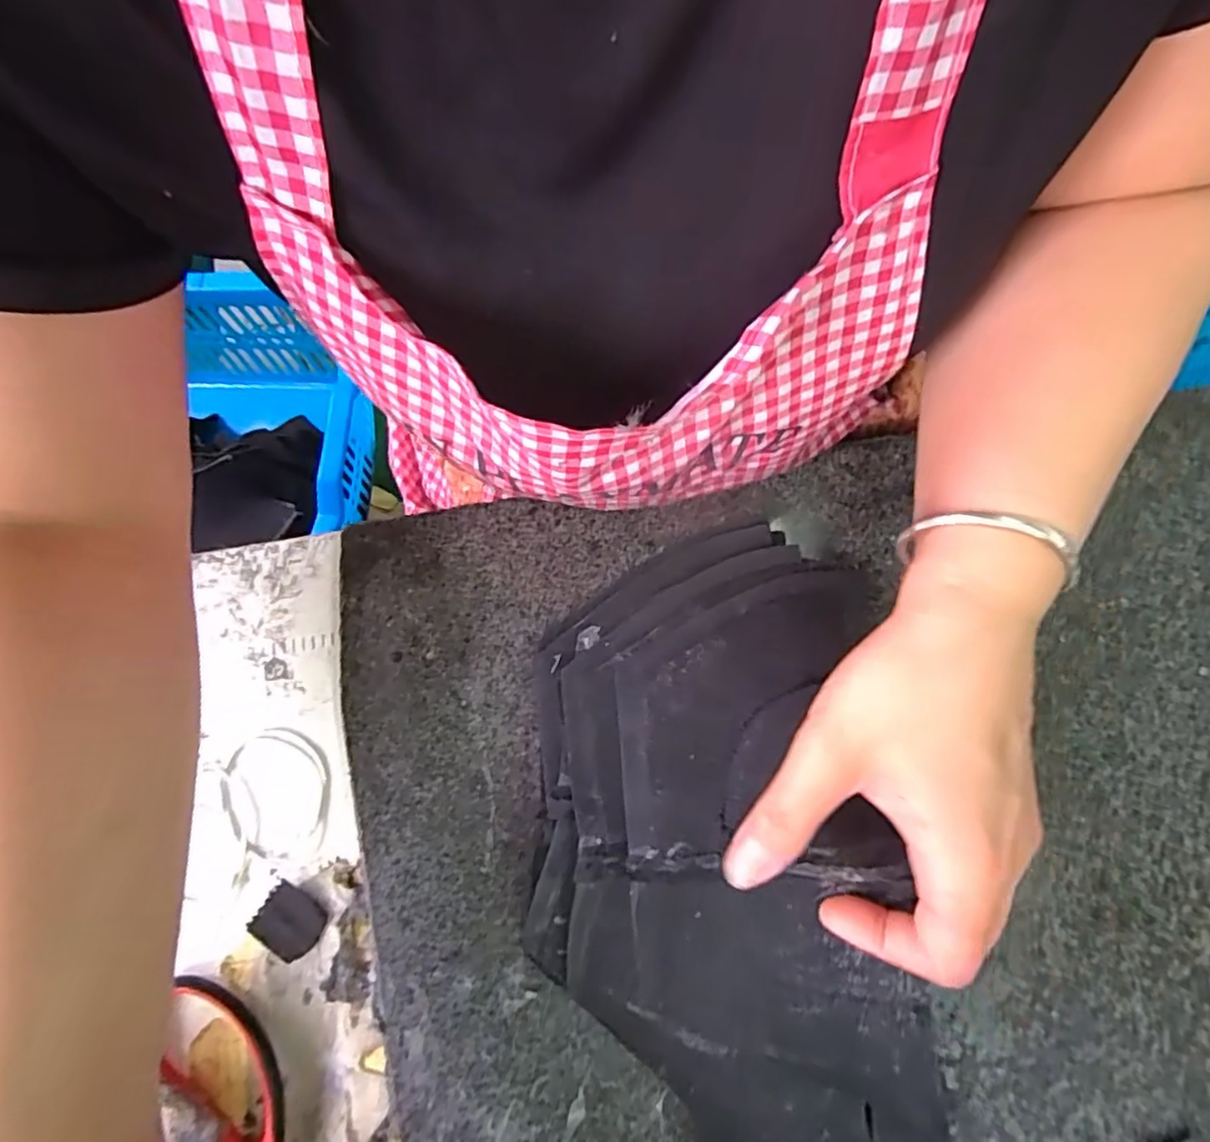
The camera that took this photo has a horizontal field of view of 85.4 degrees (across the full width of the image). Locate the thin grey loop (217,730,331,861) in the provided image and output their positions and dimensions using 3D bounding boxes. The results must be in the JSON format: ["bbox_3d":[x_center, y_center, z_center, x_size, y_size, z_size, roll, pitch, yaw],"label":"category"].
[{"bbox_3d":[-0.161,0.110,0.323,0.050,0.004,0.063,-22,77,-6],"label":"thin grey loop"}]

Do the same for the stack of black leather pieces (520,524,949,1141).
[{"bbox_3d":[0.053,0.113,0.269,0.161,0.060,0.268,0,76,-1],"label":"stack of black leather pieces"}]

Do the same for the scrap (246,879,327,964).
[{"bbox_3d":[-0.149,0.166,0.308,0.030,0.004,0.028,33,78,7],"label":"scrap"}]

